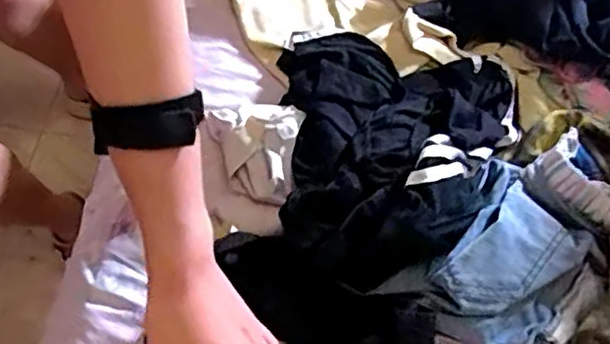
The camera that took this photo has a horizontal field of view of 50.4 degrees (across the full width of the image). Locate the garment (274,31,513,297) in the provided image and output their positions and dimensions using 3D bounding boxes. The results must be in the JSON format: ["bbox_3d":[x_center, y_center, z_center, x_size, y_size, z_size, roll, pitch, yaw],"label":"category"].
[{"bbox_3d":[0.066,-0.030,0.610,0.244,0.098,0.270,15,68,8],"label":"garment"}]

